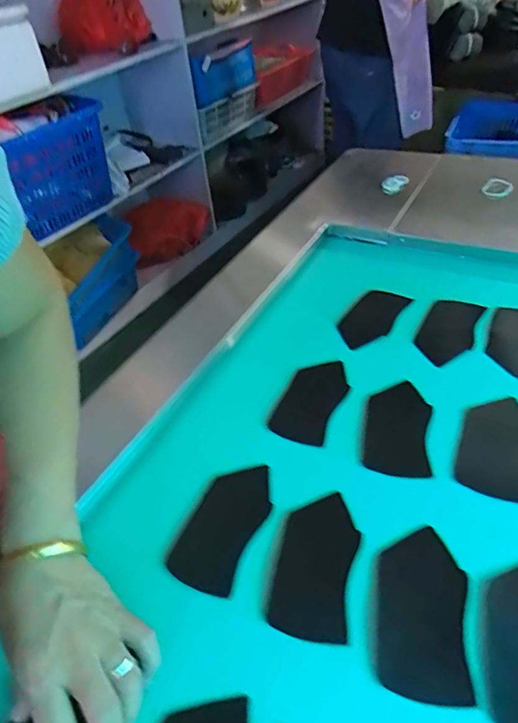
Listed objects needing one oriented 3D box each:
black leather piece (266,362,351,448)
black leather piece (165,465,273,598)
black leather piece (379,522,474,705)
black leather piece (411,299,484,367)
[{"bbox_3d":[0.062,0.041,0.557,0.065,0.009,0.125,16,45,22],"label":"black leather piece"},{"bbox_3d":[-0.031,0.150,0.455,0.064,0.006,0.126,16,46,21],"label":"black leather piece"},{"bbox_3d":[0.128,0.193,0.384,0.066,0.005,0.124,6,43,12],"label":"black leather piece"},{"bbox_3d":[0.246,-0.041,0.631,0.063,0.008,0.136,19,47,24],"label":"black leather piece"}]

